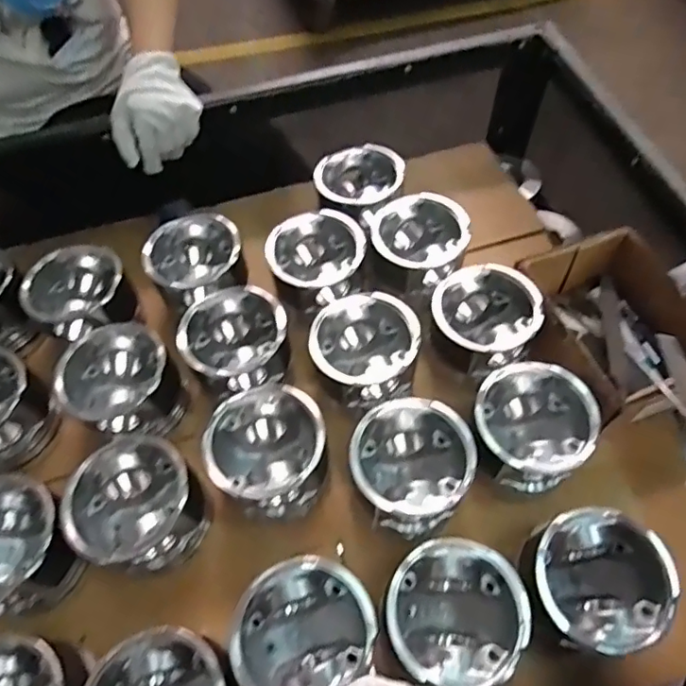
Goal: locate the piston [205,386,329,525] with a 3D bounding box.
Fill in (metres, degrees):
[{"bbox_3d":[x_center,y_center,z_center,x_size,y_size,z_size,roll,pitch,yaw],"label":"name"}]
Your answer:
[{"bbox_3d":[-0.071,0.114,0.558,0.112,0.097,0.111,21,62,14],"label":"piston"}]

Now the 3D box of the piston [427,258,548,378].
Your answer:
[{"bbox_3d":[0.157,-0.019,0.627,0.110,0.084,0.109,-1,59,2],"label":"piston"}]

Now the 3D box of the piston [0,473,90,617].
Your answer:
[{"bbox_3d":[-0.315,0.189,0.516,0.104,0.076,0.108,-32,63,-15],"label":"piston"}]

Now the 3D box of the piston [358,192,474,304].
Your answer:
[{"bbox_3d":[0.088,-0.112,0.691,0.121,0.101,0.121,1,59,3],"label":"piston"}]

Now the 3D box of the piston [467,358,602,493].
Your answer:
[{"bbox_3d":[0.185,0.087,0.557,0.112,0.078,0.116,15,61,11],"label":"piston"}]

